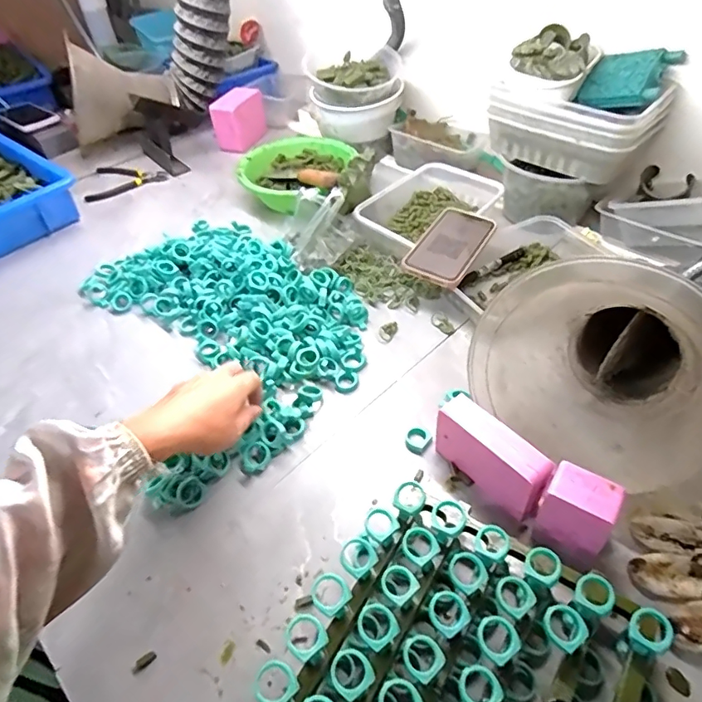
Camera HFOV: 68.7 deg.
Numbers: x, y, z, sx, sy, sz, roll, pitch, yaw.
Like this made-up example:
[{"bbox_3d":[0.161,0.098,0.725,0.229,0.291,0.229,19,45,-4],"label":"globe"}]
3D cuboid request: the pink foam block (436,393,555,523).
[{"bbox_3d":[0.127,0.097,0.471,0.030,0.080,0.106,-35,53,-26],"label":"pink foam block"}]

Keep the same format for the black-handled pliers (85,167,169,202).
[{"bbox_3d":[-0.440,-0.334,0.988,0.150,0.010,0.111,-24,49,-18],"label":"black-handled pliers"}]

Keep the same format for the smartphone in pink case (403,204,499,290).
[{"bbox_3d":[0.134,-0.142,0.685,0.079,0.015,0.160,20,51,23],"label":"smartphone in pink case"}]

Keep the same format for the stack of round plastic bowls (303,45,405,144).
[{"bbox_3d":[0.008,-0.456,0.923,0.167,0.113,0.127,-2,46,3],"label":"stack of round plastic bowls"}]

